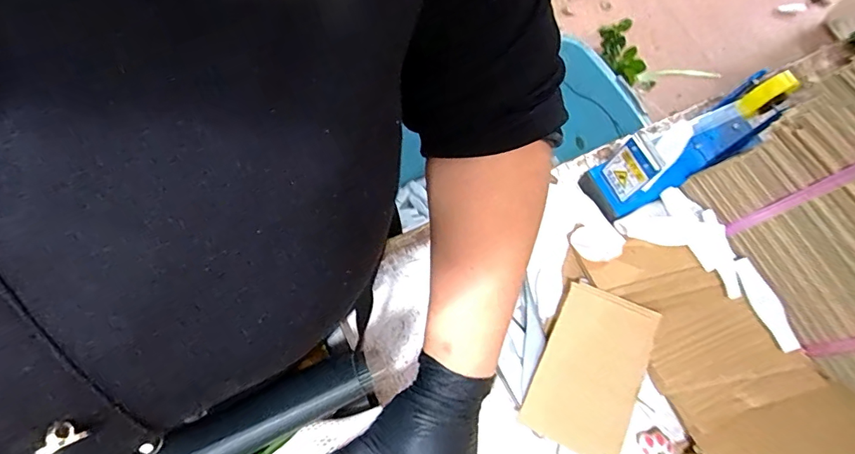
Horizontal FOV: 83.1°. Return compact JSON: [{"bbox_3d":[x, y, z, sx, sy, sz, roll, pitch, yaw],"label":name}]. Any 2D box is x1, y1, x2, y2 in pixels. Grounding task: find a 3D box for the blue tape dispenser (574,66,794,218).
[{"bbox_3d":[0.272,-0.089,0.510,0.187,0.131,0.066,-26,73,-11],"label":"blue tape dispenser"}]

